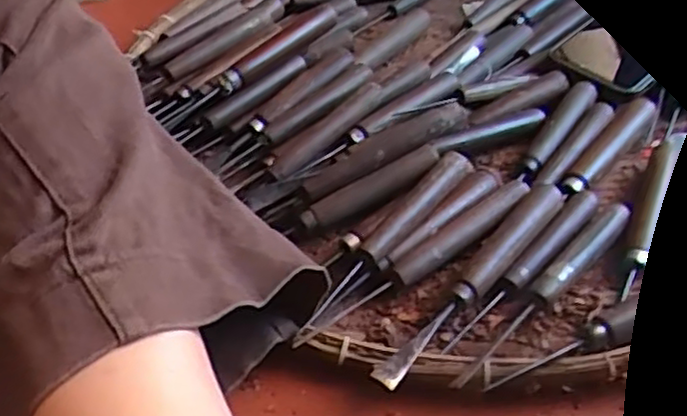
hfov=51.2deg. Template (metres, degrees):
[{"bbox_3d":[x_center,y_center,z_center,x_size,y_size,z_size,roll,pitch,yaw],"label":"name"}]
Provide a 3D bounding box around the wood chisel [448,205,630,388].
[{"bbox_3d":[0.119,0.048,0.422,0.017,0.024,0.180,32,52,30],"label":"wood chisel"}]

